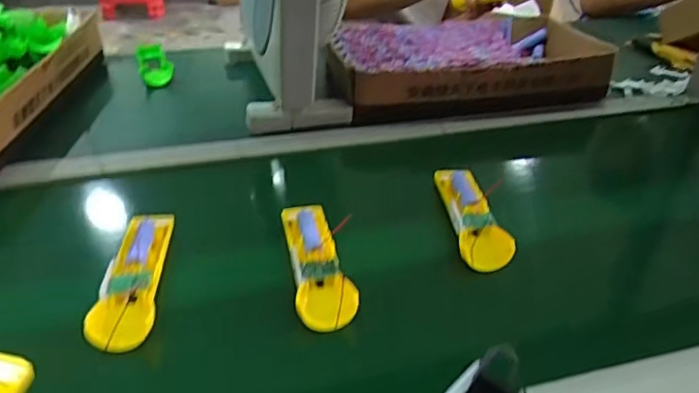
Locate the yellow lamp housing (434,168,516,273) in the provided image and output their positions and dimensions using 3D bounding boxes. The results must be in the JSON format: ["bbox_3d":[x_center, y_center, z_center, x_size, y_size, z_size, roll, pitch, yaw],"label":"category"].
[{"bbox_3d":[0.132,0.017,0.618,0.050,0.029,0.164,0,36,-5],"label":"yellow lamp housing"}]

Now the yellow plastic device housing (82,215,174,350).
[{"bbox_3d":[-0.199,0.070,0.515,0.051,0.025,0.166,-3,36,-8],"label":"yellow plastic device housing"}]

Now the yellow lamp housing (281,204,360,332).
[{"bbox_3d":[-0.031,0.060,0.544,0.053,0.024,0.165,-4,36,-10],"label":"yellow lamp housing"}]

